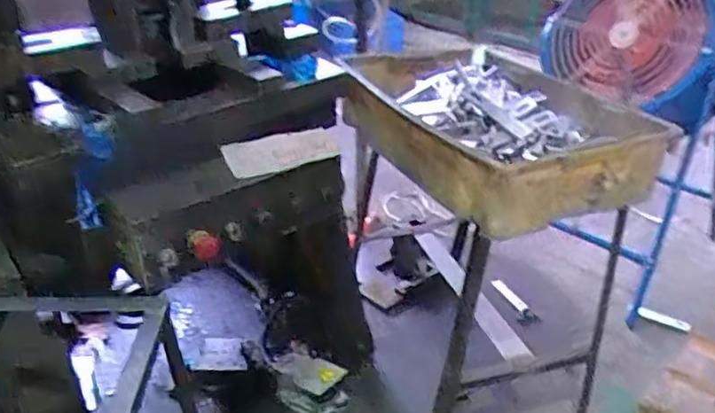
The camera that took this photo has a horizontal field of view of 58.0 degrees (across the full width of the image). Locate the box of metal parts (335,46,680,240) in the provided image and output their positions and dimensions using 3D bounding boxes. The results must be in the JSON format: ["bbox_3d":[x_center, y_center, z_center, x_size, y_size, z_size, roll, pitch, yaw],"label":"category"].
[{"bbox_3d":[0.230,-0.158,1.221,0.418,0.135,0.581,-12,33,-21],"label":"box of metal parts"}]

